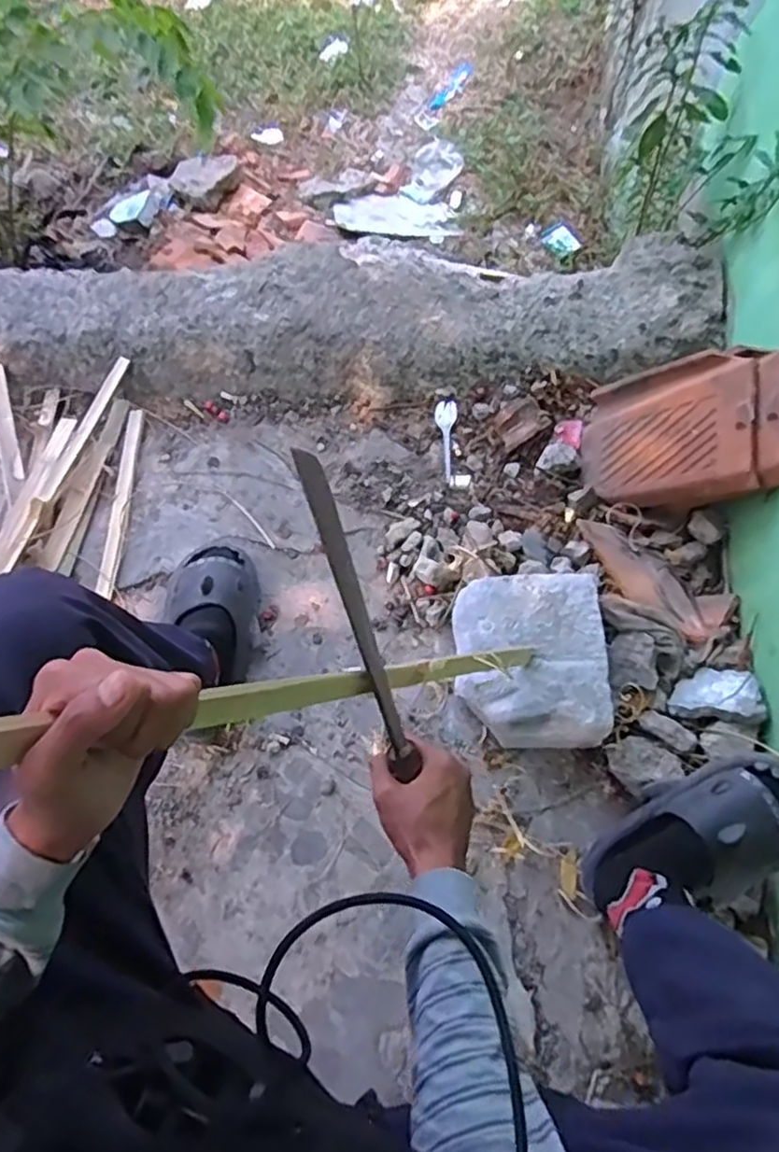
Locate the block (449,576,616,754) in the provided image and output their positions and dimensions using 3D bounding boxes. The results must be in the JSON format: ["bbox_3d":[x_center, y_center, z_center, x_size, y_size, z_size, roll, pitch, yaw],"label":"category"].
[{"bbox_3d":[0.192,0.116,0.945,0.195,0.082,0.228,-3,68,-2],"label":"block"}]

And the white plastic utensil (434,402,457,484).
[{"bbox_3d":[0.095,-0.225,1.155,0.037,0.011,0.157,2,68,0],"label":"white plastic utensil"}]

